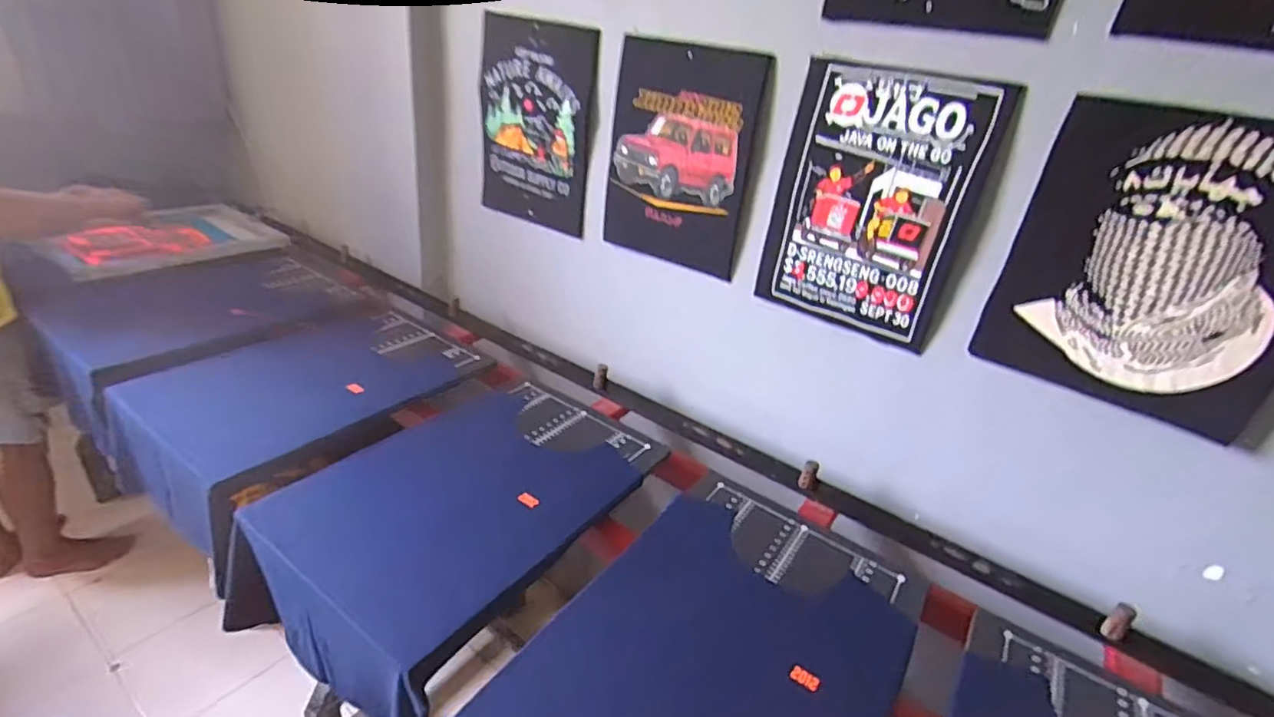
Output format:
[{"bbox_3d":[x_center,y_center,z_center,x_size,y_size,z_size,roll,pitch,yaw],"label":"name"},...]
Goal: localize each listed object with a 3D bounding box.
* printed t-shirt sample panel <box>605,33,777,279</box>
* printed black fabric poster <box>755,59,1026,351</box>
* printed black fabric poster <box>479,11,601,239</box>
[{"bbox_3d":[0.079,-0.377,1.130,0.316,0.385,0.021,25,34,28],"label":"printed t-shirt sample panel"},{"bbox_3d":[0.370,-0.240,0.950,0.299,0.405,0.032,25,34,28],"label":"printed black fabric poster"},{"bbox_3d":[-0.231,-0.516,1.318,0.327,0.409,0.023,24,32,29],"label":"printed black fabric poster"}]

